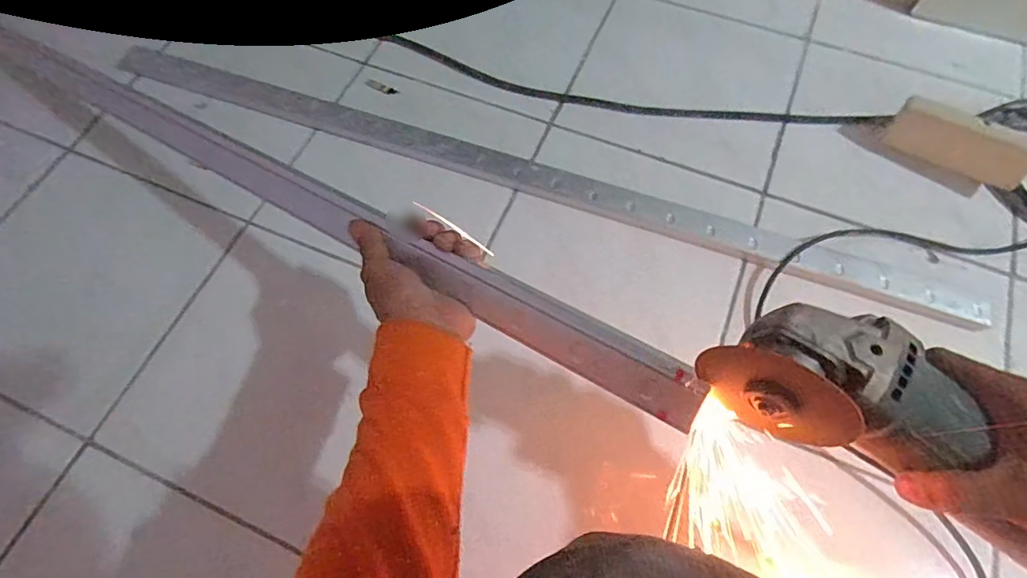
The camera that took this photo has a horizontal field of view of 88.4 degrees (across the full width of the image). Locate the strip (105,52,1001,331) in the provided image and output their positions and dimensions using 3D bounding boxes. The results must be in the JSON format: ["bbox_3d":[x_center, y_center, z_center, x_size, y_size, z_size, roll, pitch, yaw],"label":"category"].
[{"bbox_3d":[0.000,-0.152,0.687,1.117,0.033,0.063,17,68,8],"label":"strip"}]

